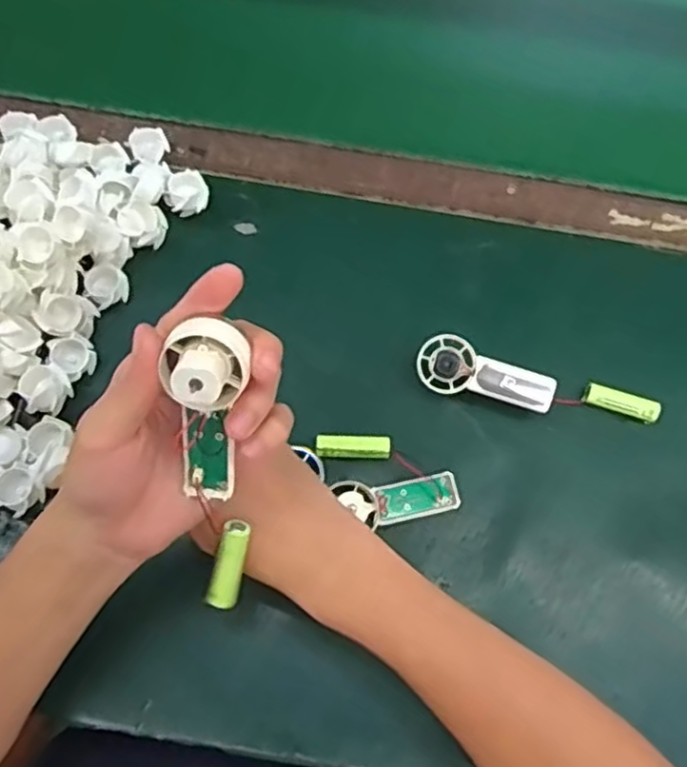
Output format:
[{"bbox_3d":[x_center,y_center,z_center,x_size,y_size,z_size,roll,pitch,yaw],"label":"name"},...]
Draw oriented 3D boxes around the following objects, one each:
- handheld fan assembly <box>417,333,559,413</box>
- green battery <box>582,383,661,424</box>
[{"bbox_3d":[0.098,-0.006,0.487,0.092,0.015,0.035,16,67,4],"label":"handheld fan assembly"},{"bbox_3d":[0.195,0.014,0.497,0.051,0.014,0.015,18,67,5],"label":"green battery"}]

